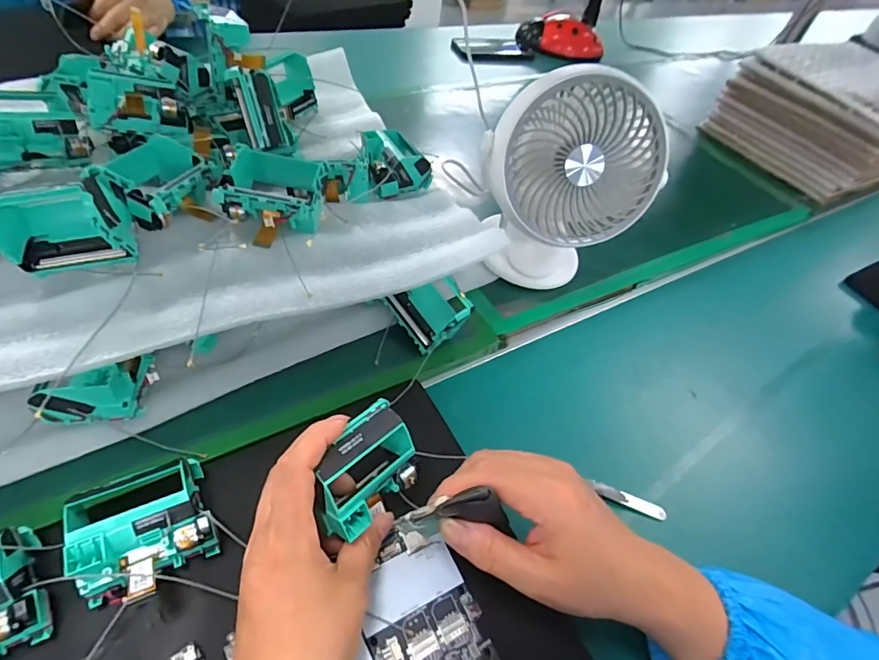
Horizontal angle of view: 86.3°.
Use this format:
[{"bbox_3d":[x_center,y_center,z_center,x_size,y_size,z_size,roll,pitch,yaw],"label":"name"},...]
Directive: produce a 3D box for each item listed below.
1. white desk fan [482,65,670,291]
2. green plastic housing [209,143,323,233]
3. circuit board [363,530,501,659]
[{"bbox_3d":[0.105,-0.108,0.424,0.149,0.211,0.094,7,49,-5],"label":"white desk fan"},{"bbox_3d":[-0.124,-0.111,0.361,0.074,0.034,0.087,5,50,-7],"label":"green plastic housing"},{"bbox_3d":[-0.004,0.183,0.276,0.065,0.004,0.117,-19,58,-25],"label":"circuit board"}]

